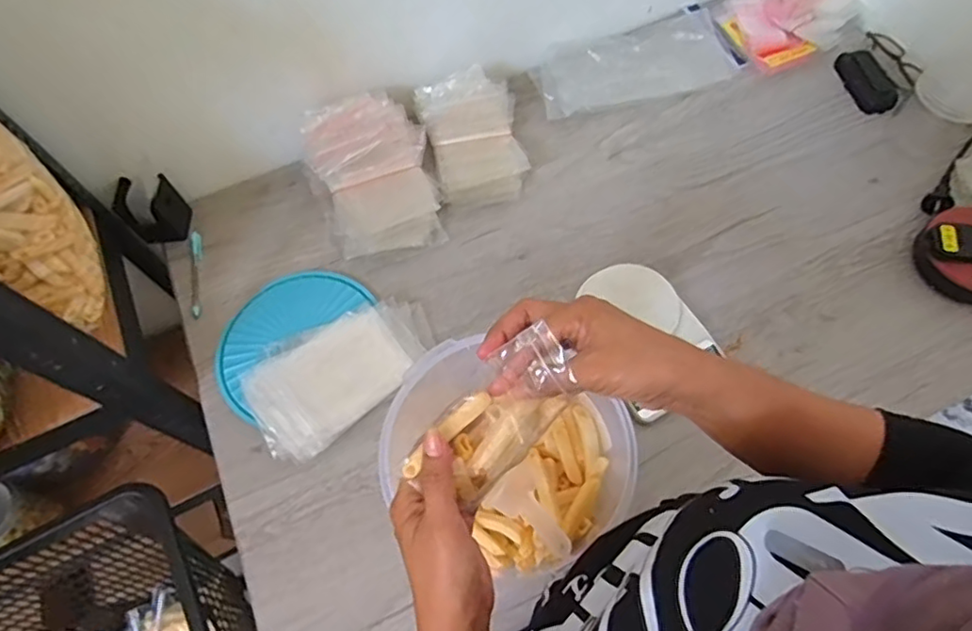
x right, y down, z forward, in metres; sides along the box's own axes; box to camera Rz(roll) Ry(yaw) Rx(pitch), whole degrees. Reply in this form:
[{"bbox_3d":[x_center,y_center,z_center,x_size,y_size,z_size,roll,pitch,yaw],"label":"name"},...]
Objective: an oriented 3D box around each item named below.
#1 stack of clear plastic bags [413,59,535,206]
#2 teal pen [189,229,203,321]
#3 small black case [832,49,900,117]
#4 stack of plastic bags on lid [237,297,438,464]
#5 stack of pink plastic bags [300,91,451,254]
[{"bbox_3d":[-0.018,-0.243,0.832,0.136,0.075,0.187,-11,64,-1],"label":"stack of clear plastic bags"},{"bbox_3d":[-0.387,-0.057,0.800,0.013,0.010,0.129,-11,66,-2],"label":"teal pen"},{"bbox_3d":[0.551,-0.337,0.866,0.060,0.021,0.110,-13,66,-3],"label":"small black case"},{"bbox_3d":[-0.177,0.054,0.712,0.233,0.055,0.145,-43,71,-15],"label":"stack of plastic bags on lid"},{"bbox_3d":[-0.143,-0.179,0.782,0.158,0.098,0.196,-23,67,-7],"label":"stack of pink plastic bags"}]

